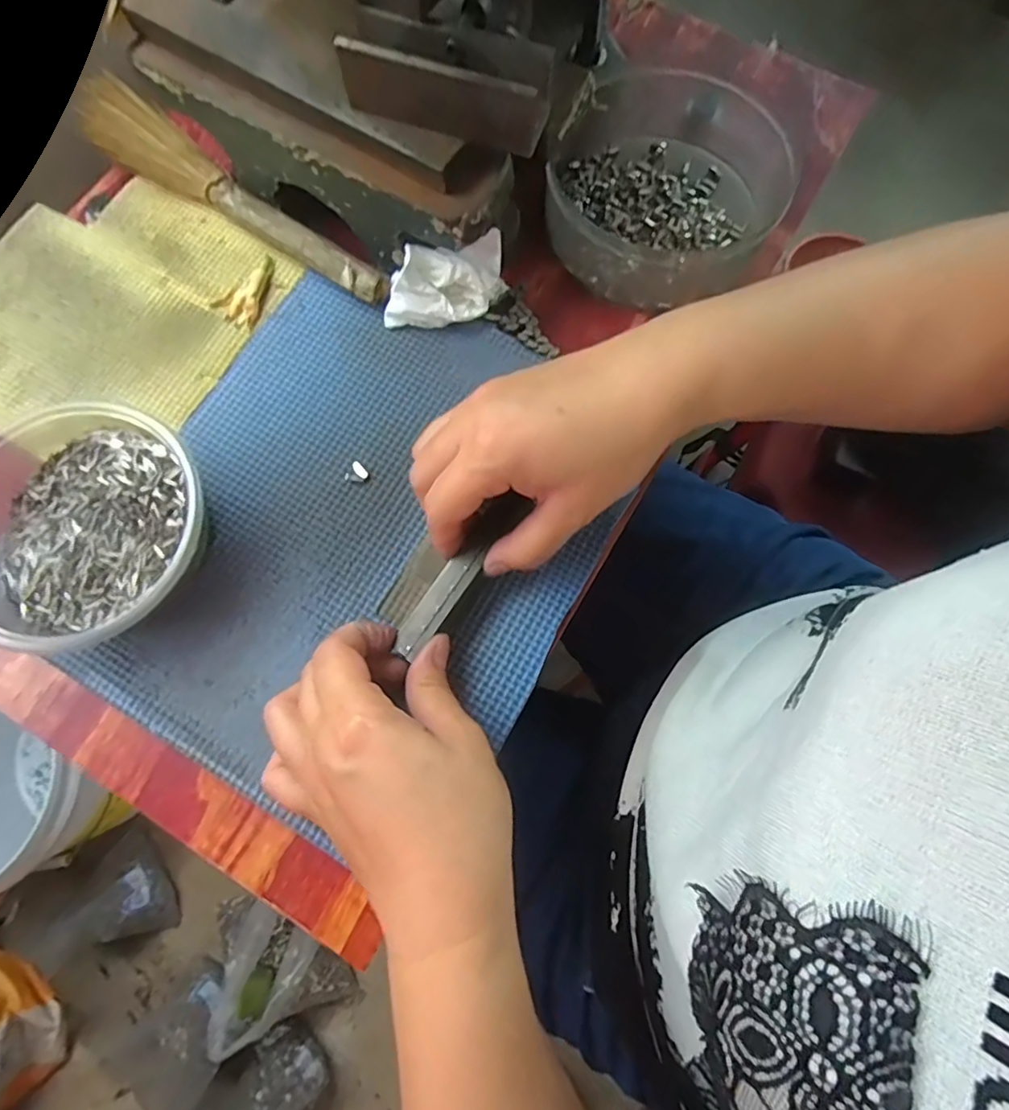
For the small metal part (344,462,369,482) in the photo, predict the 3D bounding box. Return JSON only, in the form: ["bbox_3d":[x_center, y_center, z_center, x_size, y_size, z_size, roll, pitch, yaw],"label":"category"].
[{"bbox_3d":[-0.078,-0.043,0.306,0.010,0.004,0.011,0,75,-1],"label":"small metal part"}]

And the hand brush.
[{"bbox_3d":[-0.163,-0.212,0.337,0.230,0.020,0.038,36,77,9],"label":"hand brush"}]

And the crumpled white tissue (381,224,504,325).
[{"bbox_3d":[-0.034,-0.150,0.314,0.063,0.037,0.030,1,75,0],"label":"crumpled white tissue"}]

